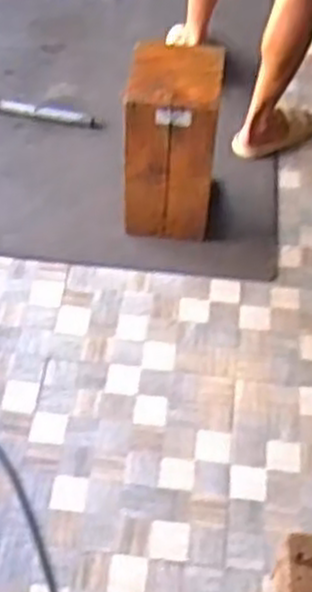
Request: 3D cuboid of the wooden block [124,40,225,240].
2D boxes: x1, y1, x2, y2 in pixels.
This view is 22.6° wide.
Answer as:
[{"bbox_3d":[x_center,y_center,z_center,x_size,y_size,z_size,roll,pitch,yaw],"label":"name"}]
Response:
[{"bbox_3d":[0.026,-0.334,1.765,0.213,0.430,0.191,1,52,-1],"label":"wooden block"}]

